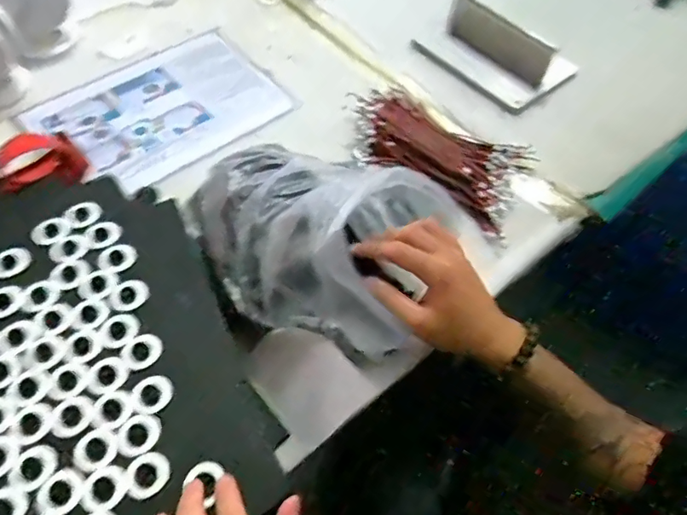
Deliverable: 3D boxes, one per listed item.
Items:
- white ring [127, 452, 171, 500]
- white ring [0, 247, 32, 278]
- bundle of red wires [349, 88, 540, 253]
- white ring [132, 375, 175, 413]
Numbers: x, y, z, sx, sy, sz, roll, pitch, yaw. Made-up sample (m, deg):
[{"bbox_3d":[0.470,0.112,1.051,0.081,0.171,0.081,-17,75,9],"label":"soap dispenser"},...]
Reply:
[{"bbox_3d":[-0.137,0.153,0.353,0.027,0.005,0.028,1,59,-2],"label":"white ring"},{"bbox_3d":[-0.298,0.004,0.448,0.035,0.004,0.031,-24,63,-16],"label":"white ring"},{"bbox_3d":[0.115,-0.130,0.628,0.248,0.036,0.142,32,63,16],"label":"bundle of red wires"},{"bbox_3d":[-0.145,0.104,0.383,0.029,0.004,0.028,1,59,-2],"label":"white ring"}]

